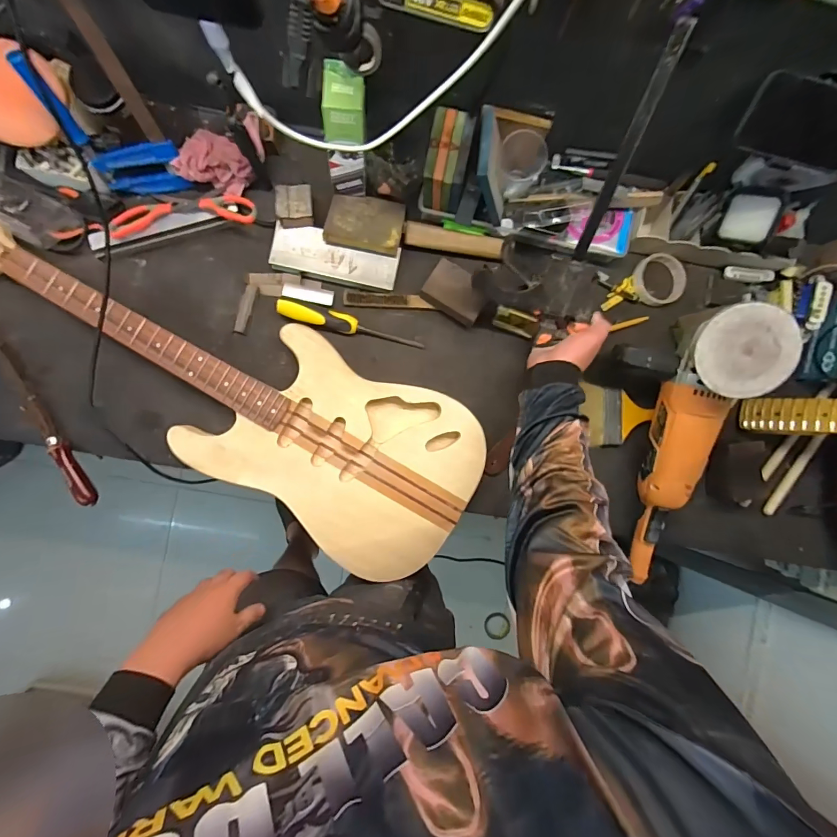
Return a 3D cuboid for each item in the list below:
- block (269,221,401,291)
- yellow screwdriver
[{"bbox_3d":[-0.133,-0.257,0.650,0.198,0.023,0.067,13,88,-4],"label":"block"},{"bbox_3d":[-0.107,-0.150,0.653,0.233,0.034,0.031,12,88,-4],"label":"yellow screwdriver"}]

